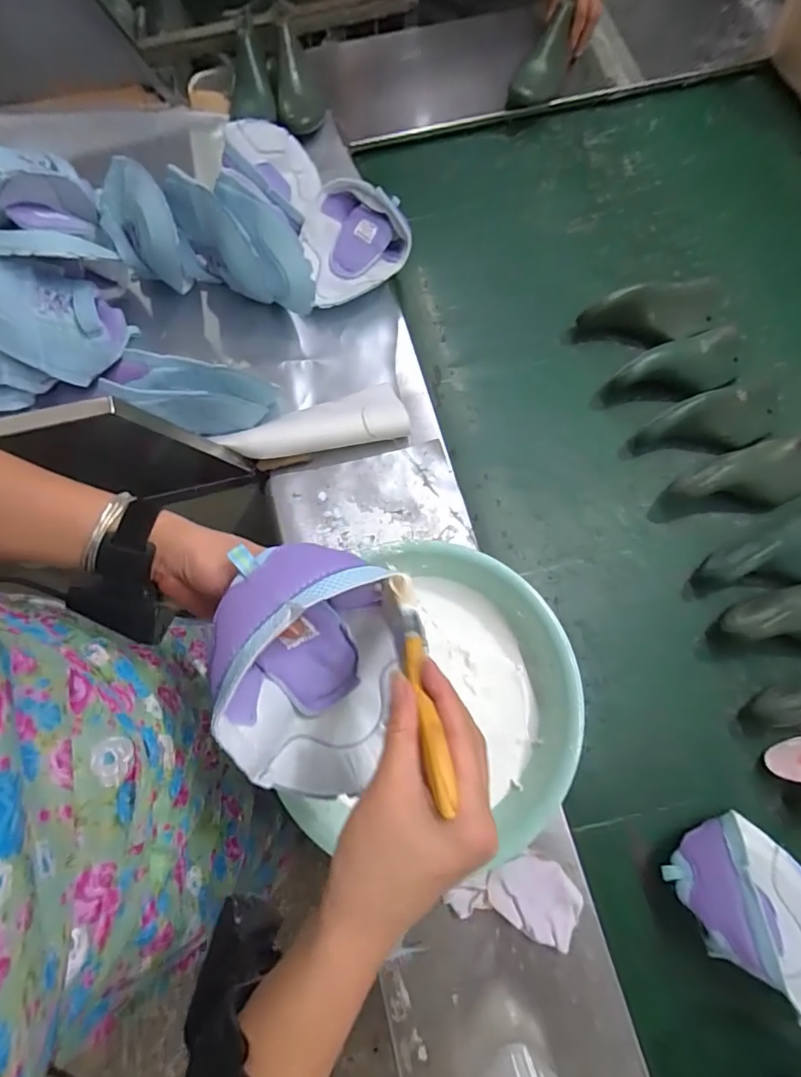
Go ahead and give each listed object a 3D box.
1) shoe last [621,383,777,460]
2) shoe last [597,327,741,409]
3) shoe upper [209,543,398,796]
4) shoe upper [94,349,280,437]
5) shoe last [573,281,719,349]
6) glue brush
[{"bbox_3d":[0.420,-0.157,0.693,0.226,0.066,0.087,-20,74,-6],"label":"shoe last"},{"bbox_3d":[0.390,-0.238,0.720,0.209,0.061,0.082,-18,74,-5],"label":"shoe last"},{"bbox_3d":[-0.062,0.098,0.365,0.117,0.151,0.154,12,73,4],"label":"shoe upper"},{"bbox_3d":[-0.236,-0.166,0.600,0.195,0.066,0.061,2,69,-37],"label":"shoe upper"},{"bbox_3d":[0.365,-0.321,0.743,0.209,0.066,0.074,-11,73,-3],"label":"shoe last"},{"bbox_3d":[0.012,0.079,0.296,0.015,0.009,0.147,-9,44,-3],"label":"glue brush"}]

